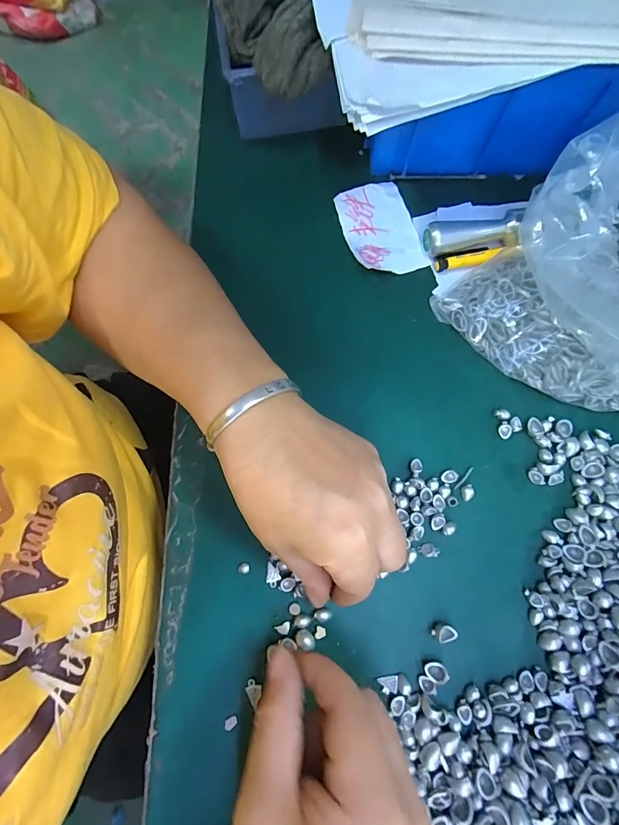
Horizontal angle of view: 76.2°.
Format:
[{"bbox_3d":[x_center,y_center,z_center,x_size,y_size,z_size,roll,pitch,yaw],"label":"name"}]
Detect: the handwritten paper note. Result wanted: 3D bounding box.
[{"bbox_3d":[0.051,-0.133,0.288,0.051,0.010,0.072,-18,74,-3],"label":"handwritten paper note"}]

